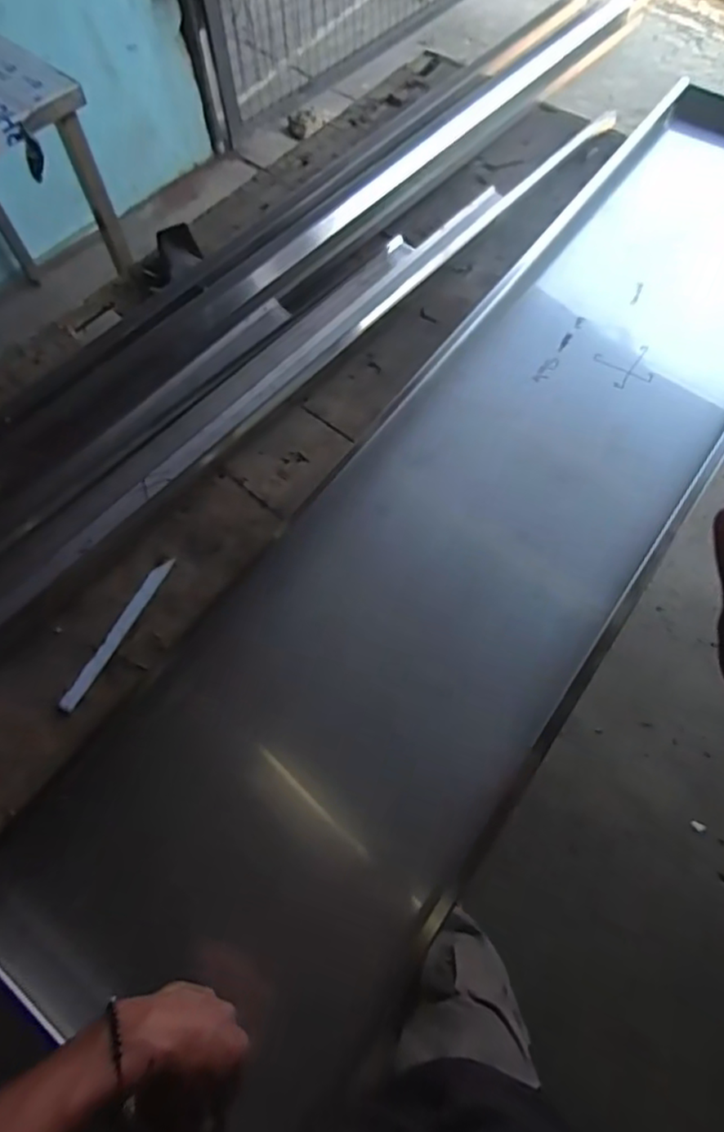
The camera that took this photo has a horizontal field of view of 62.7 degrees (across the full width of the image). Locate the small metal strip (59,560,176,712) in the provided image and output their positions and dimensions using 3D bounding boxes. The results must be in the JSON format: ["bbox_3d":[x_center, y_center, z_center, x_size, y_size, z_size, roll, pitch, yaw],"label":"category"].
[{"bbox_3d":[-0.302,0.082,0.737,0.020,0.010,0.212,24,67,10],"label":"small metal strip"}]

